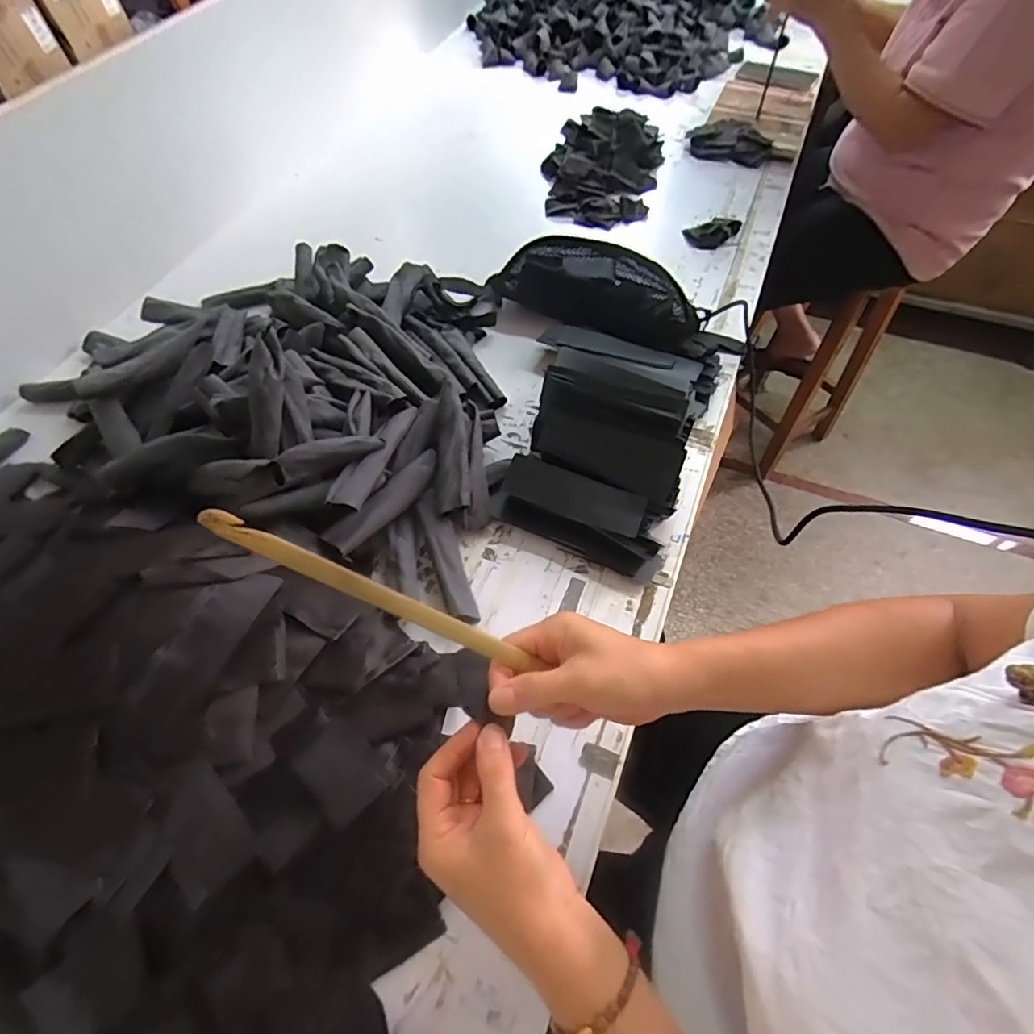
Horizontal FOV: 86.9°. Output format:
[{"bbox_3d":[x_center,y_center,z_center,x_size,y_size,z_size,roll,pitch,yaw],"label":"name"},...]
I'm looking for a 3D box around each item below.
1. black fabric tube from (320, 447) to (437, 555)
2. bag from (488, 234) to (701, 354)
[{"bbox_3d":[-0.135,-0.018,0.573,0.030,0.022,0.148,33,64,19],"label":"black fabric tube"},{"bbox_3d":[0.105,-0.309,0.754,0.292,0.097,0.080,22,61,14],"label":"bag"}]

